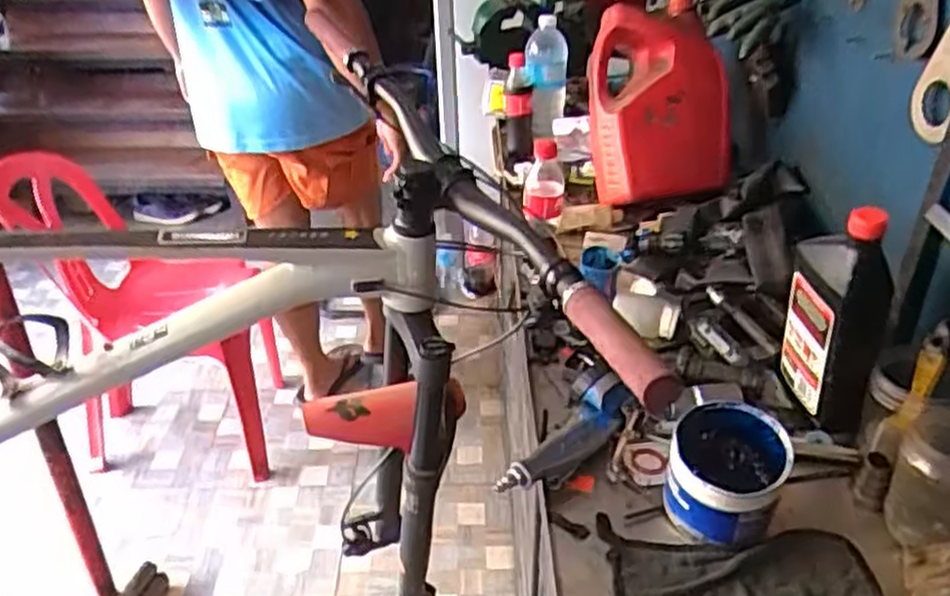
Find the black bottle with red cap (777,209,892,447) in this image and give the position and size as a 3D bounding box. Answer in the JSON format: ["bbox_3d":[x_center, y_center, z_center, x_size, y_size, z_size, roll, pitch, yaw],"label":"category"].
[{"bbox_3d":[0.361,0.017,0.784,0.048,0.233,0.114,-5,32,-8],"label":"black bottle with red cap"}]

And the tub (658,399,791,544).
[{"bbox_3d":[0.224,0.167,0.709,0.096,0.102,0.095,0,32,0],"label":"tub"}]

